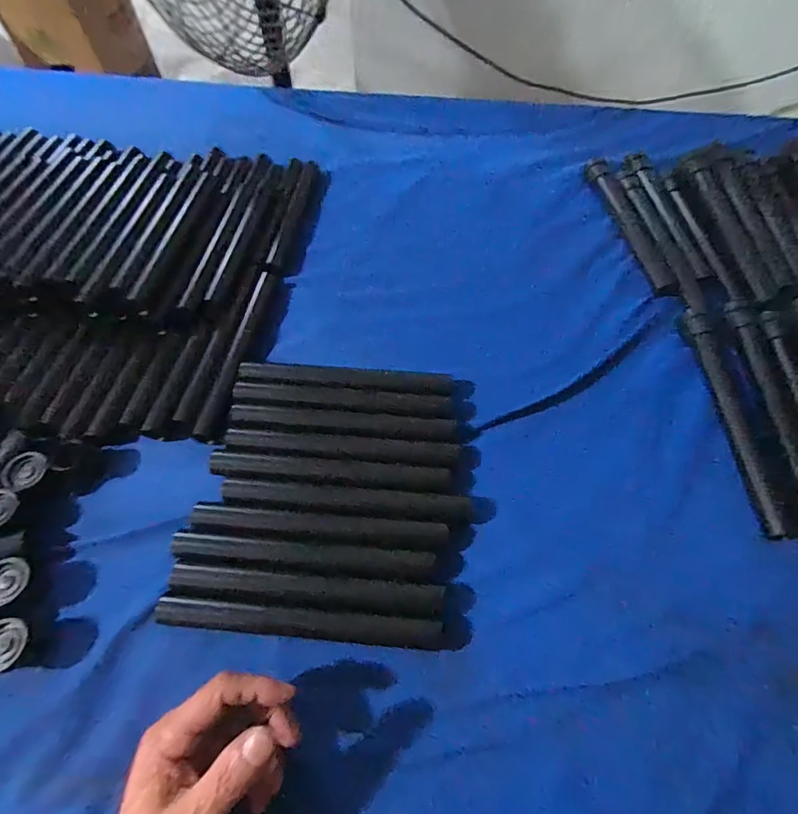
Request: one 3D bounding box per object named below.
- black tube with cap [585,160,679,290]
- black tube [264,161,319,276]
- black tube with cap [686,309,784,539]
[{"bbox_3d":[0.306,-0.249,0.576,0.032,0.025,0.232,-8,60,-6],"label":"black tube with cap"},{"bbox_3d":[-0.142,-0.265,0.606,0.022,0.019,0.235,6,60,2],"label":"black tube"},{"bbox_3d":[0.328,-0.001,0.434,0.022,0.014,0.249,4,60,1],"label":"black tube with cap"}]

